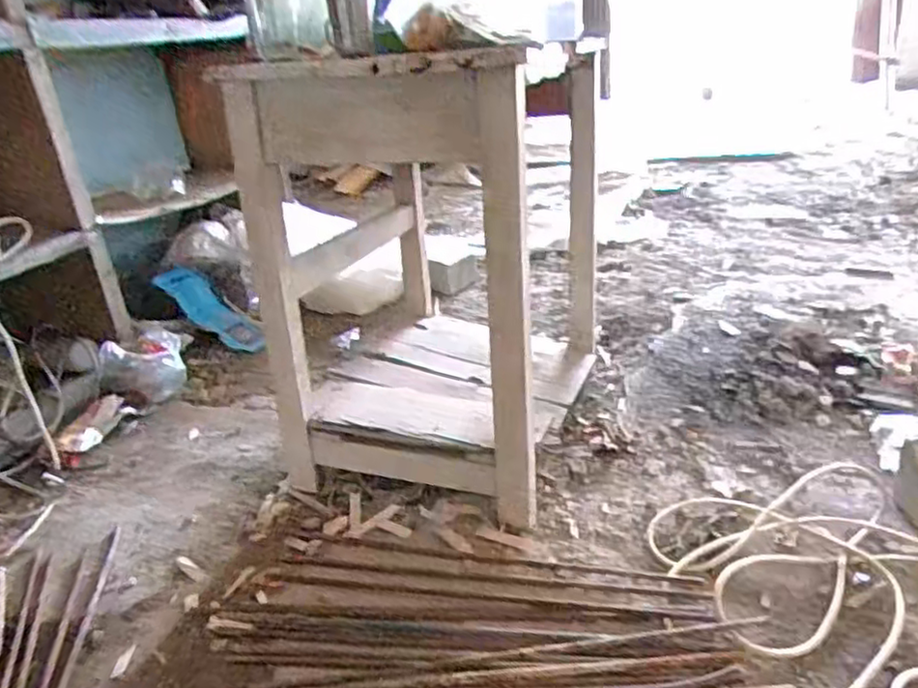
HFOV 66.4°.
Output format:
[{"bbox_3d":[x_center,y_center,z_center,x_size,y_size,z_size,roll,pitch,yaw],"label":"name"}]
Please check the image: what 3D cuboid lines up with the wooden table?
[{"bbox_3d":[-0.012,-0.172,1.271,0.438,0.673,0.602,5,26,22],"label":"wooden table"}]

